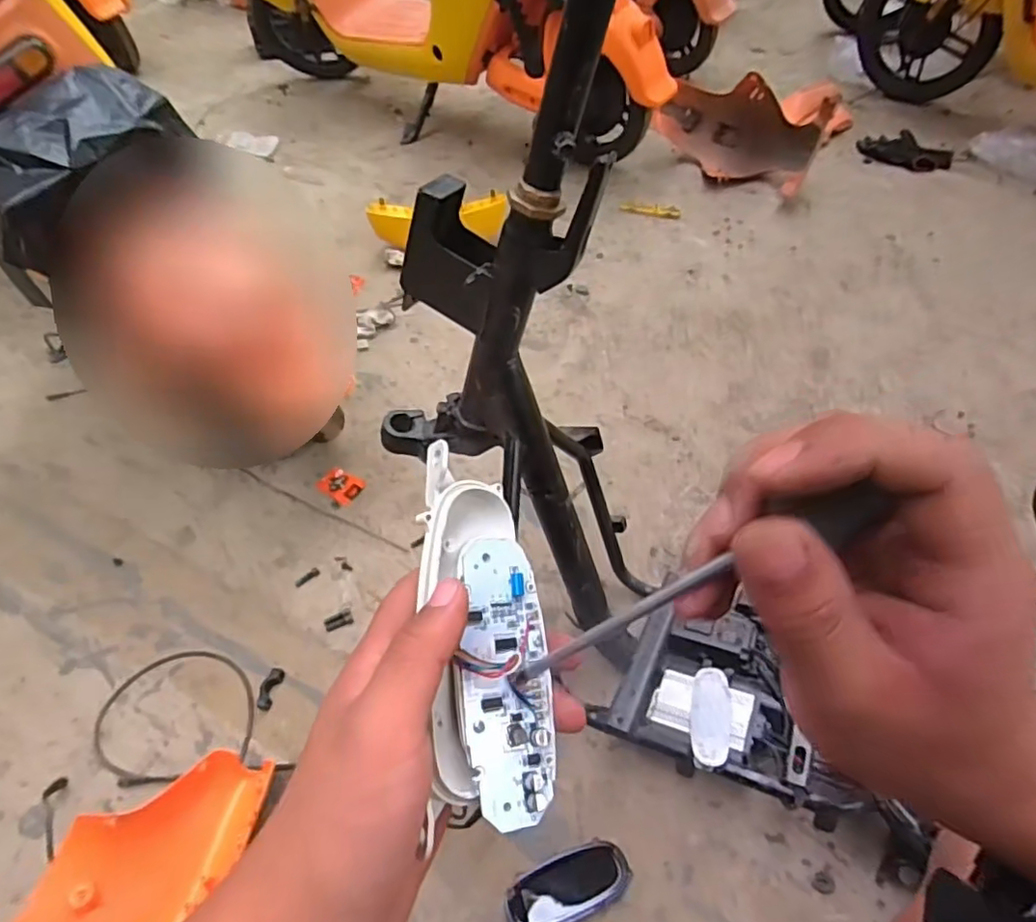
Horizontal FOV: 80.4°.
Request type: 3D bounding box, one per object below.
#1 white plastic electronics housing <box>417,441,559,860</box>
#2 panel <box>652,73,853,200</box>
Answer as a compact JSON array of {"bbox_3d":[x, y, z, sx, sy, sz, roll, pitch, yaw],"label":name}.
[{"bbox_3d":[-0.014,0.070,0.258,0.048,0.029,0.147,-8,75,-5],"label":"white plastic electronics housing"},{"bbox_3d":[0.620,-0.901,1.655,0.481,0.239,0.184,33,58,26],"label":"panel"}]

